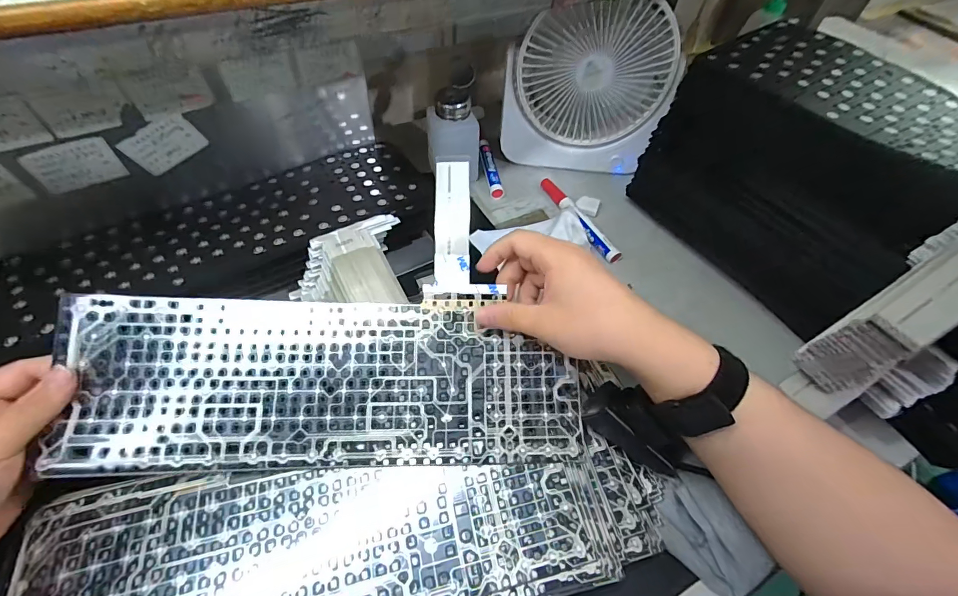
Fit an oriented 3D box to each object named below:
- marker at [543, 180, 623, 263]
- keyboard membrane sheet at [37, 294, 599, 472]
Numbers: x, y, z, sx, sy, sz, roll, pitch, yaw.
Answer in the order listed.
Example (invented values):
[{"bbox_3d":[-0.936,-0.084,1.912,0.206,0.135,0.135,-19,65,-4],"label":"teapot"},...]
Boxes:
[{"bbox_3d":[0.111,-0.092,0.470,0.019,0.021,0.141,-23,62,-16],"label":"marker"},{"bbox_3d":[-0.102,0.058,0.303,0.354,0.011,0.118,0,75,-6],"label":"keyboard membrane sheet"}]

